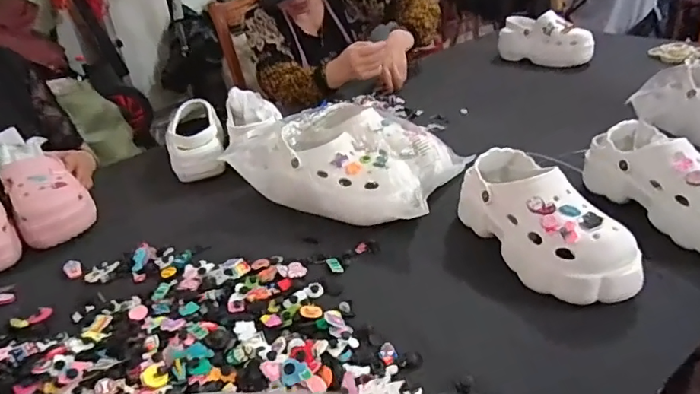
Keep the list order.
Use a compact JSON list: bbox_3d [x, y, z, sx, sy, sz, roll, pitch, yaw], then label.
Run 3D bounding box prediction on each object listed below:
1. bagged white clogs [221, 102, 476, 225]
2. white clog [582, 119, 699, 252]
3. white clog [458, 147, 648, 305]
[{"bbox_3d":[-0.002,-0.063,0.864,0.343,0.104,0.244,12,35,29],"label":"bagged white clogs"},{"bbox_3d":[0.436,-0.020,0.697,0.085,0.102,0.254,-15,31,-15],"label":"white clog"},{"bbox_3d":[0.239,0.035,0.662,0.106,0.107,0.256,-16,31,-16],"label":"white clog"}]

